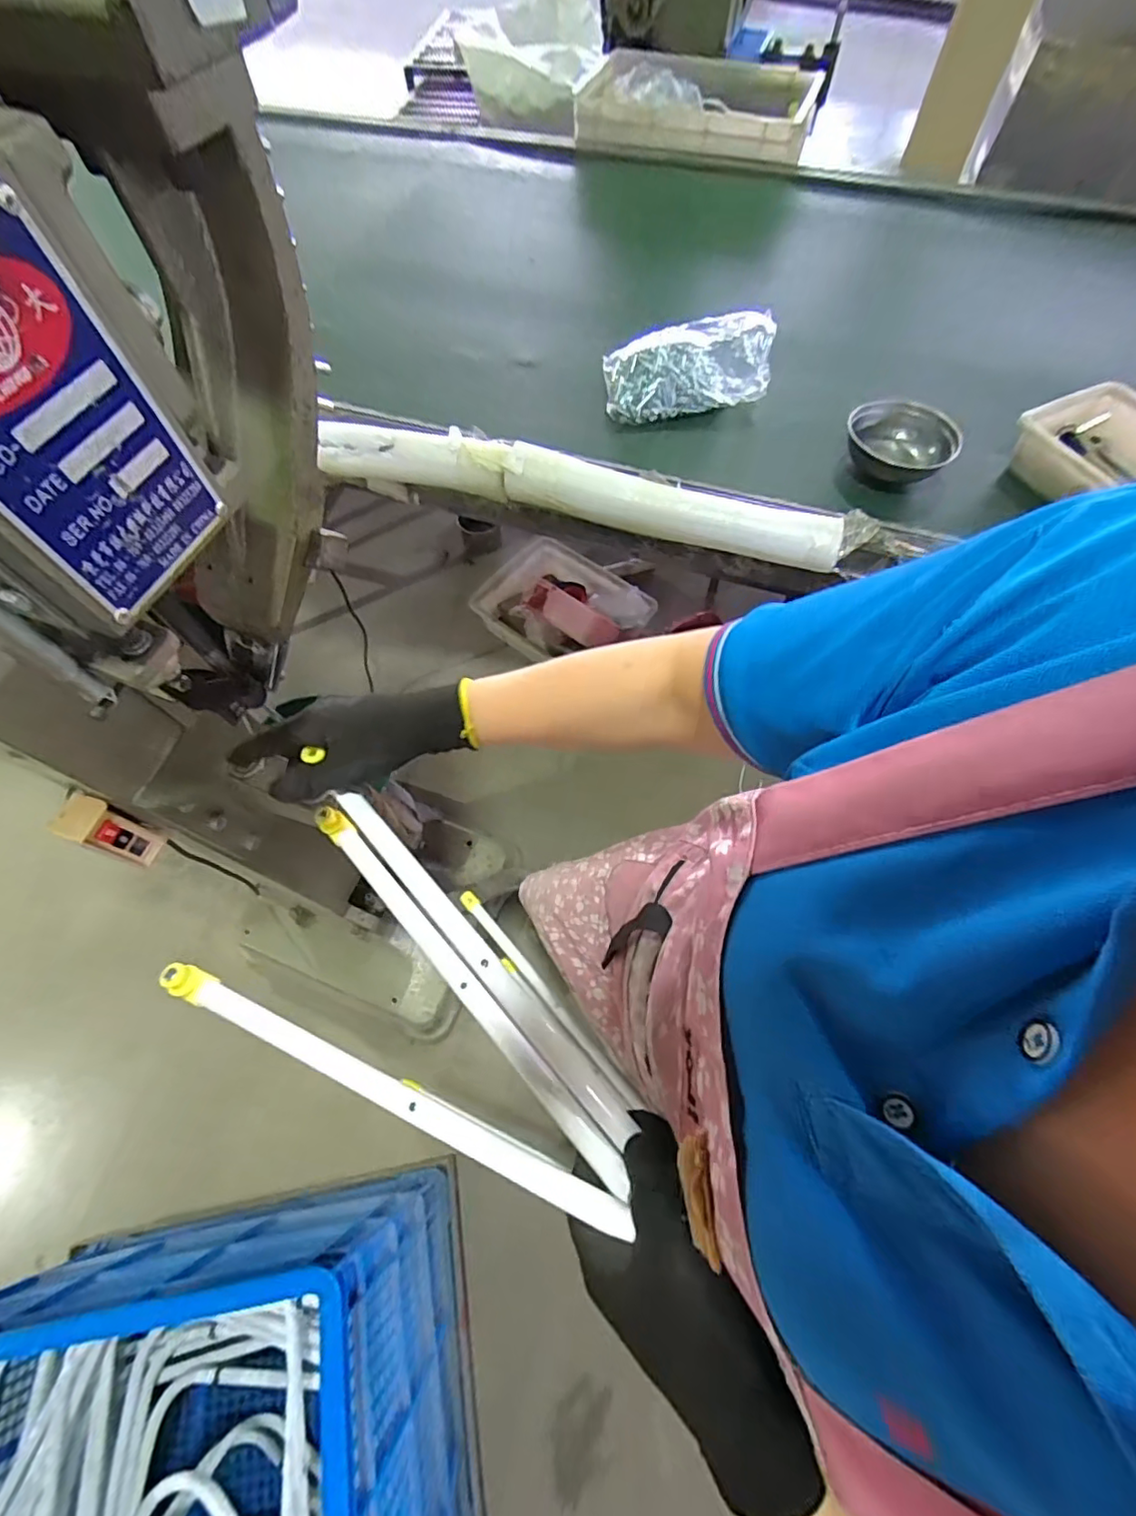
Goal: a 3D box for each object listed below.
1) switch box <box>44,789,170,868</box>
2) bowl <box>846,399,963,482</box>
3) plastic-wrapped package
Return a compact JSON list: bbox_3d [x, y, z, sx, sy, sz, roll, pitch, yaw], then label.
[{"bbox_3d":[-0.520,0.086,0.654,0.042,0.122,0.048,17,65,10],"label":"switch box"},{"bbox_3d":[0.472,-0.446,0.825,0.148,0.064,0.148,-1,64,1],"label":"bowl"},{"bbox_3d":[0.194,-0.629,0.912,0.271,0.077,0.130,-8,64,-2],"label":"plastic-wrapped package"}]

